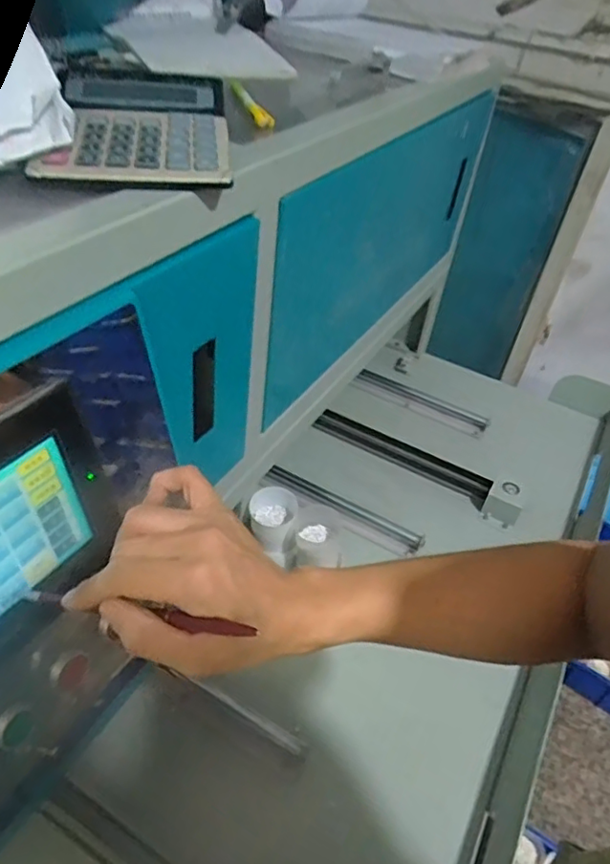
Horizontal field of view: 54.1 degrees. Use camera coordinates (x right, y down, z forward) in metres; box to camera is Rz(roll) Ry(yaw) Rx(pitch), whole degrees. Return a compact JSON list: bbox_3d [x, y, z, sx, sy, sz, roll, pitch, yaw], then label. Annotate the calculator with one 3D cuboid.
[{"bbox_3d":[-0.128,-0.245,0.472,0.134,0.034,0.169,0,42,-8],"label":"calculator"}]

